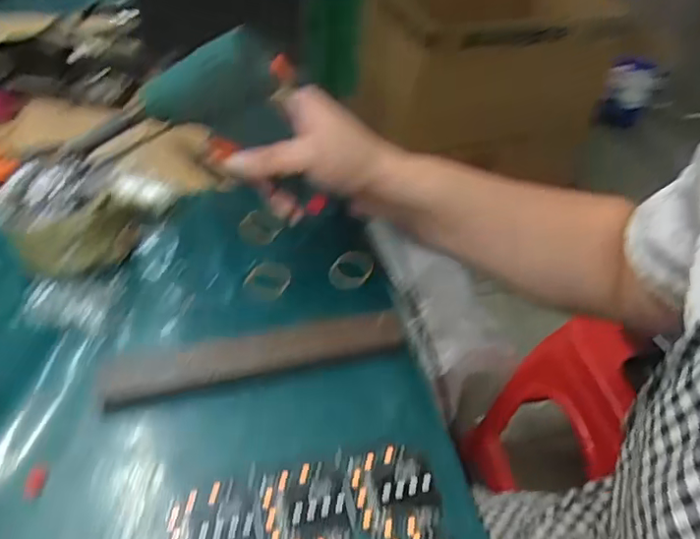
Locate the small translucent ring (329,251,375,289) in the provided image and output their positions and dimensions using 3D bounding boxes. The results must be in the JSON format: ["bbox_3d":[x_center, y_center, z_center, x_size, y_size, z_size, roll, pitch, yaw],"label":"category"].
[{"bbox_3d":[0.001,0.000,0.468,0.034,0.010,0.033,2,48,-2],"label":"small translucent ring"}]

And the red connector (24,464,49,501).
[{"bbox_3d":[-0.183,0.123,0.334,0.010,0.004,0.020,7,46,1],"label":"red connector"}]

